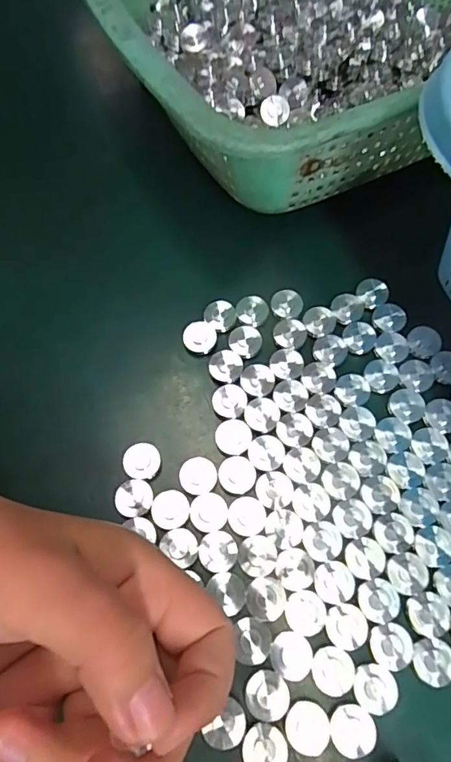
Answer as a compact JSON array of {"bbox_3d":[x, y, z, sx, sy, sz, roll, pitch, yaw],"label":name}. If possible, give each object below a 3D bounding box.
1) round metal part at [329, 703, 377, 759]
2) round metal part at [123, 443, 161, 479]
[{"bbox_3d":[0.044,0.120,0.169,0.015,0.004,0.015,0,68,1],"label":"round metal part"},{"bbox_3d":[-0.035,0.034,0.209,0.015,0.004,0.014,0,68,1],"label":"round metal part"}]

